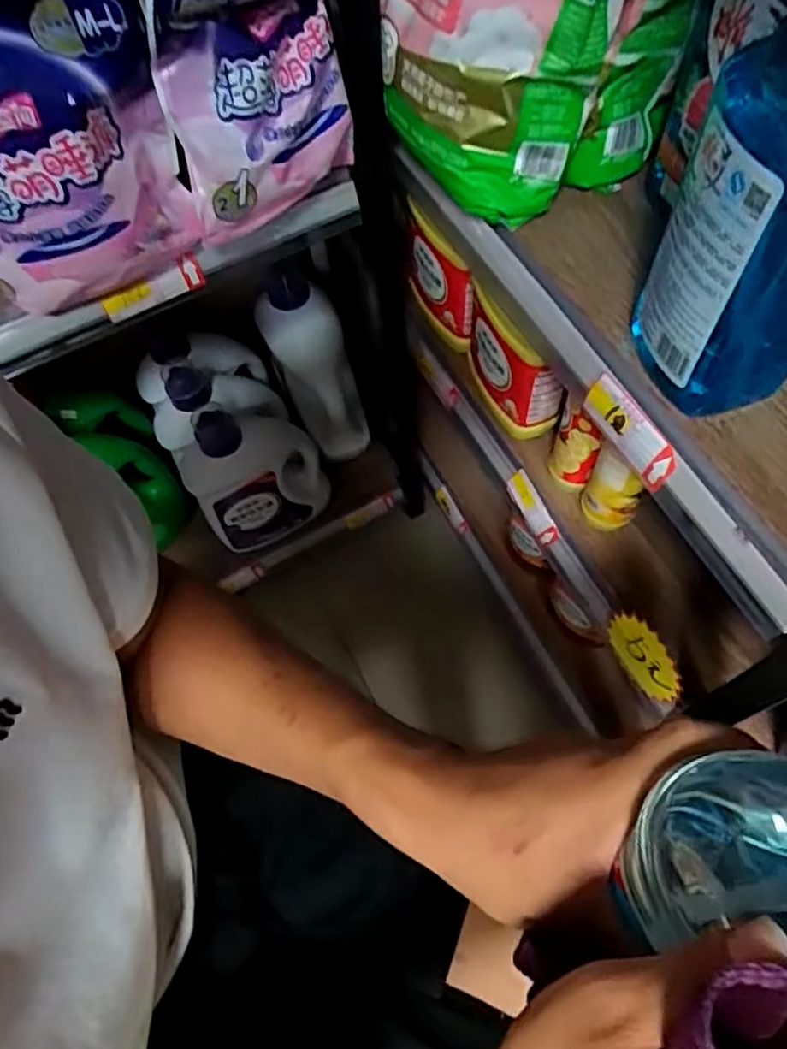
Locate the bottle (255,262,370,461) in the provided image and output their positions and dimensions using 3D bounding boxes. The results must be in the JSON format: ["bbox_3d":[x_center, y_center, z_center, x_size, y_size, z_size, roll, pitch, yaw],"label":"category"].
[{"bbox_3d":[-0.122,-0.237,1.058,0.110,0.320,0.083,-25,27,-8],"label":"bottle"}]

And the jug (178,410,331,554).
[{"bbox_3d":[-0.220,-0.088,1.032,0.199,0.272,0.110,-25,64,-8],"label":"jug"}]

